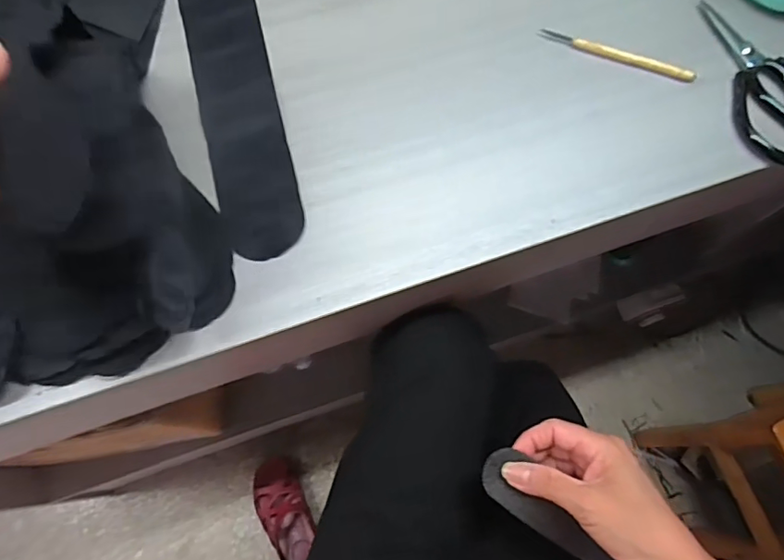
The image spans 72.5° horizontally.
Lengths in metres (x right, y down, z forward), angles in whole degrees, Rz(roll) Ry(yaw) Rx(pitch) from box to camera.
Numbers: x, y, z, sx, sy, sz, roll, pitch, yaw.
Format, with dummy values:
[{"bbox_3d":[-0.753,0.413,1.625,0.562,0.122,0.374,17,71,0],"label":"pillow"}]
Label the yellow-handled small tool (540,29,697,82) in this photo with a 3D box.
[{"bbox_3d":[0.208,-0.208,0.493,0.141,0.007,0.012,21,72,6],"label":"yellow-handled small tool"}]

